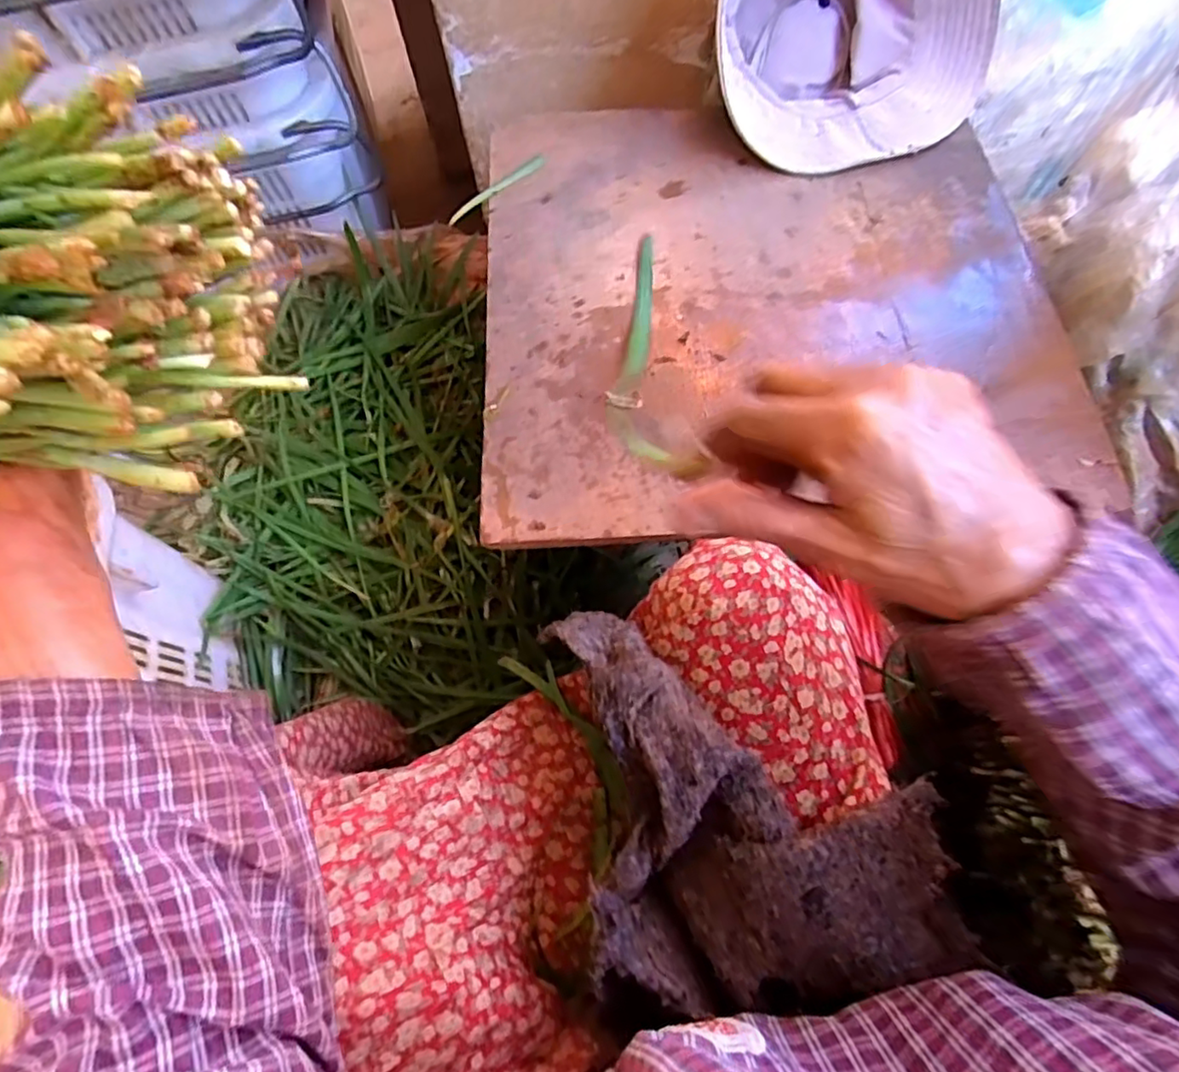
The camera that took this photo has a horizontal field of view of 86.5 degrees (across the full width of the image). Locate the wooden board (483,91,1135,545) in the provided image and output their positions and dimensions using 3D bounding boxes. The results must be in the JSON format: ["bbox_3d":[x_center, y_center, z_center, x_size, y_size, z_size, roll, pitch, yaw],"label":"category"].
[{"bbox_3d":[0.152,-0.202,0.513,0.445,0.018,0.435,-1,65,-4],"label":"wooden board"}]

